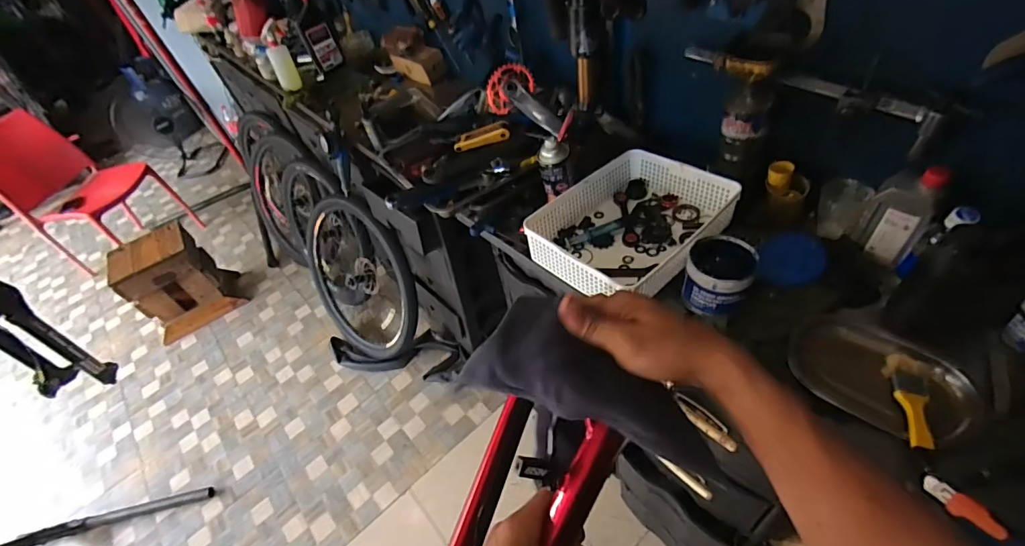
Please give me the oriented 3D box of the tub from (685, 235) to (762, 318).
[{"bbox_3d":[0.328,0.001,0.740,0.102,0.074,0.120,3,49,15],"label":"tub"}]

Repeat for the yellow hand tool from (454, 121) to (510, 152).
[{"bbox_3d":[-0.069,-0.303,1.038,0.128,0.028,0.037,-13,45,17],"label":"yellow hand tool"}]

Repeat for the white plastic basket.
[{"bbox_3d":[0.217,-0.087,0.846,0.330,0.086,0.252,-40,52,-22],"label":"white plastic basket"}]

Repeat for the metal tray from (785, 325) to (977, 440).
[{"bbox_3d":[0.494,0.143,0.634,0.144,0.034,0.204,-36,51,-20],"label":"metal tray"}]

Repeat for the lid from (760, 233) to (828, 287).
[{"bbox_3d":[0.478,-0.024,0.791,0.096,0.018,0.100,-20,57,35],"label":"lid"}]

